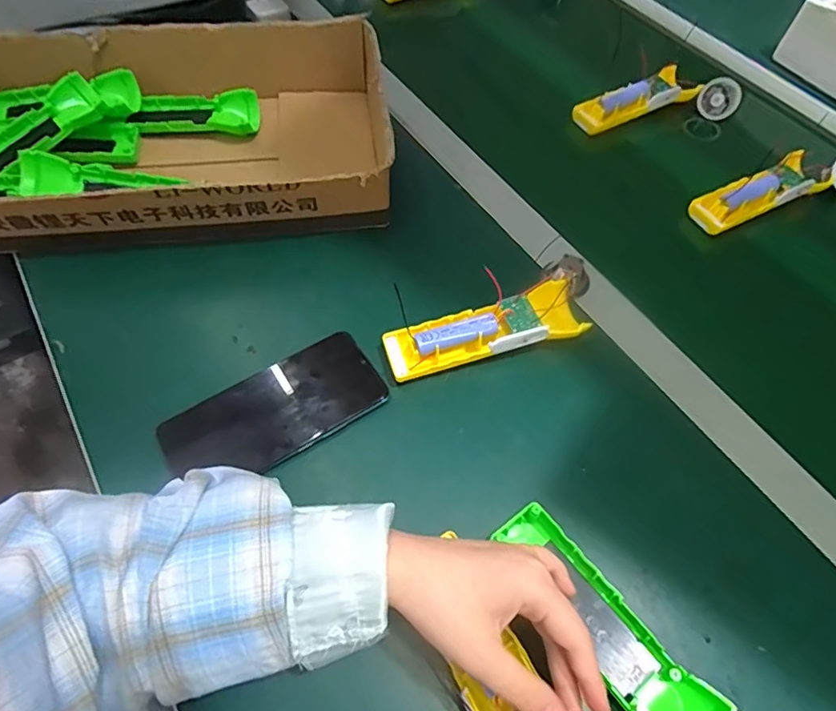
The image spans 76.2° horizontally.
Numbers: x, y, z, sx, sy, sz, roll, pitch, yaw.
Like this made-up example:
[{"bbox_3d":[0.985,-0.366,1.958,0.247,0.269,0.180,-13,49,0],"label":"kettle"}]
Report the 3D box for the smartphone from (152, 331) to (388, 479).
[{"bbox_3d":[-0.107,0.042,0.400,0.160,0.005,0.076,-29,64,-19],"label":"smartphone"}]

